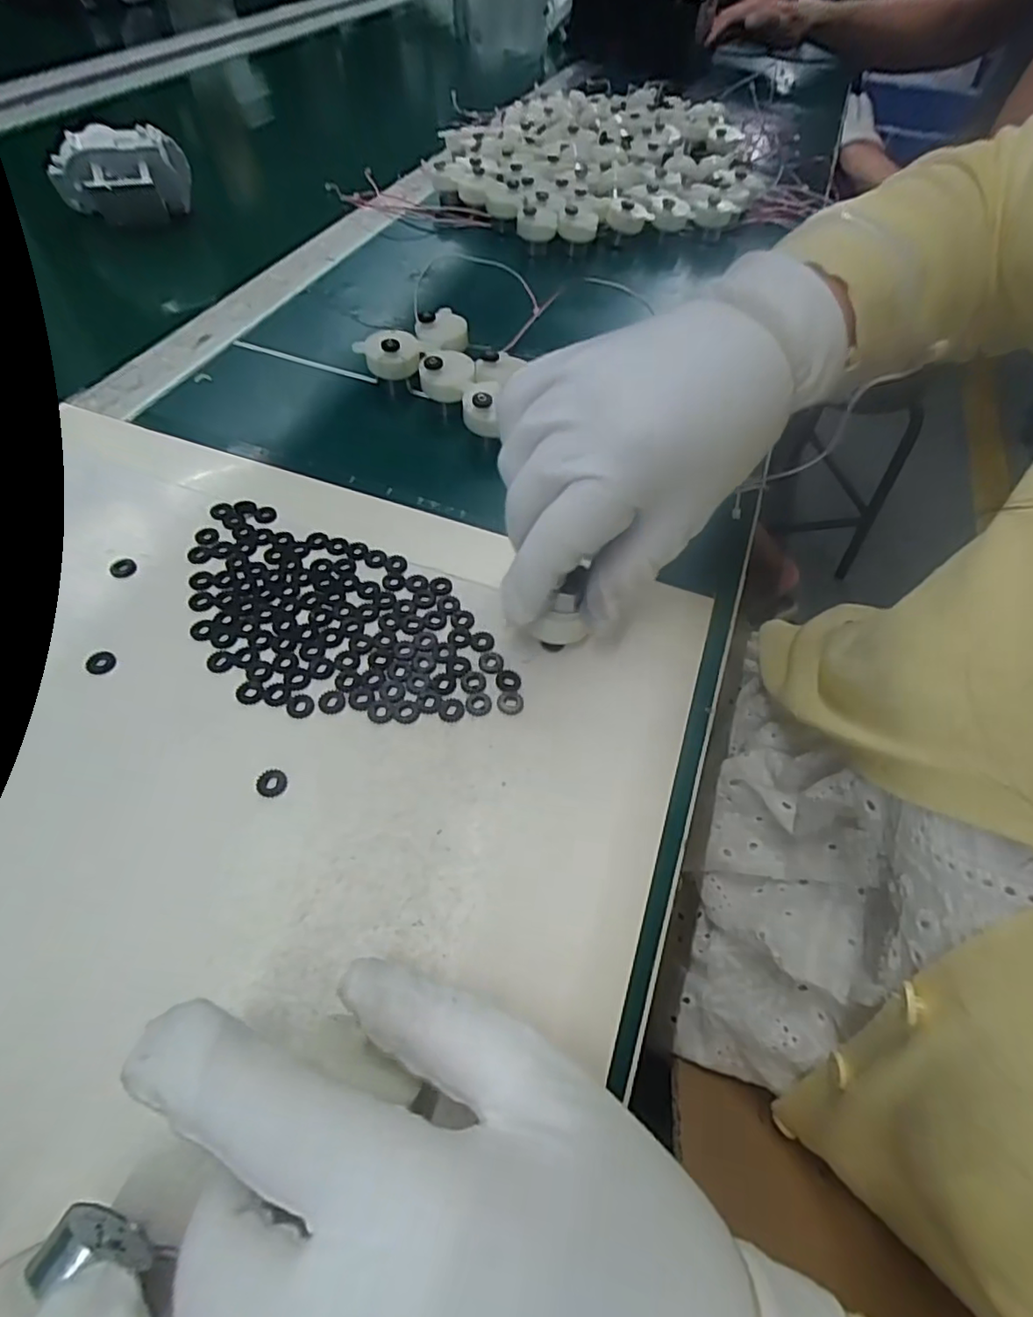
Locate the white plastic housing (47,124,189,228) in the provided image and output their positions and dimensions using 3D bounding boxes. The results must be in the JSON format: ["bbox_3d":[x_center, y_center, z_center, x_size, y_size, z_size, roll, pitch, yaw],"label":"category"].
[{"bbox_3d":[-0.305,-0.370,0.458,0.097,0.061,0.038,-12,58,-13],"label":"white plastic housing"}]

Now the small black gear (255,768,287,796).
[{"bbox_3d":[-0.091,0.046,0.221,0.011,0.004,0.011,2,56,-3],"label":"small black gear"}]

